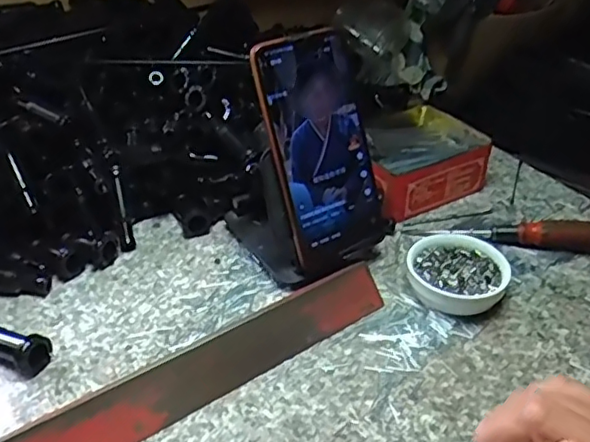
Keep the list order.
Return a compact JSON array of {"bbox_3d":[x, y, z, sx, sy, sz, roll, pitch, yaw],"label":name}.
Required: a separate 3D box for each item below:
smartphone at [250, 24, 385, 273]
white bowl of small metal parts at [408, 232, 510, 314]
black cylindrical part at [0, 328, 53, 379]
[{"bbox_3d":[0.022,-0.052,0.444,0.078,0.163,0.007,-20,16,-26],"label":"smartphone"},{"bbox_3d":[0.117,0.040,0.449,0.069,0.028,0.071,0,36,0],"label":"white bowl of small metal parts"},{"bbox_3d":[-0.191,0.080,0.403,0.065,0.021,0.023,18,39,24],"label":"black cylindrical part"}]

